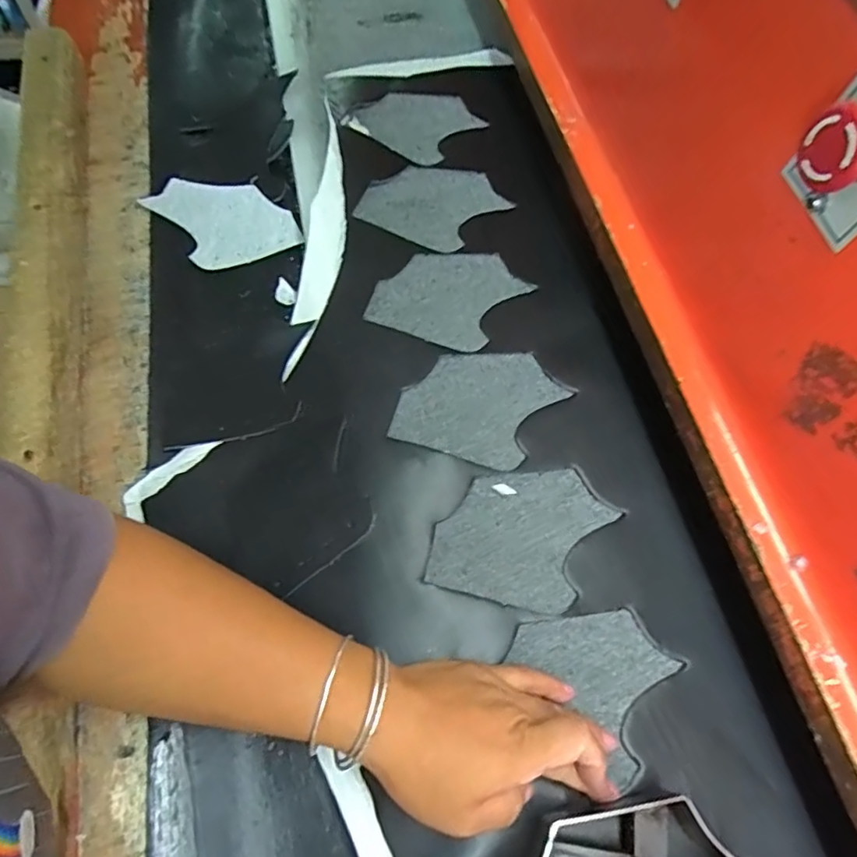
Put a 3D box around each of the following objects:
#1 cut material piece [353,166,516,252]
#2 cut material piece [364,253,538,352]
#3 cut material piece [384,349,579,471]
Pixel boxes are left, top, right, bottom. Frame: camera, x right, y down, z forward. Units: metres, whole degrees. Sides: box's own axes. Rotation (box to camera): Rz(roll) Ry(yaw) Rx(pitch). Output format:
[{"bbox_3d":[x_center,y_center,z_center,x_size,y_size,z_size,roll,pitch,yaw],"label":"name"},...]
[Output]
[{"bbox_3d":[0.006,-0.220,0.543,0.123,0.011,0.106,23,65,4],"label":"cut material piece"},{"bbox_3d":[0.019,-0.118,0.500,0.100,0.006,0.124,38,69,8],"label":"cut material piece"},{"bbox_3d":[0.042,-0.019,0.457,0.102,0.004,0.126,37,67,9],"label":"cut material piece"}]

